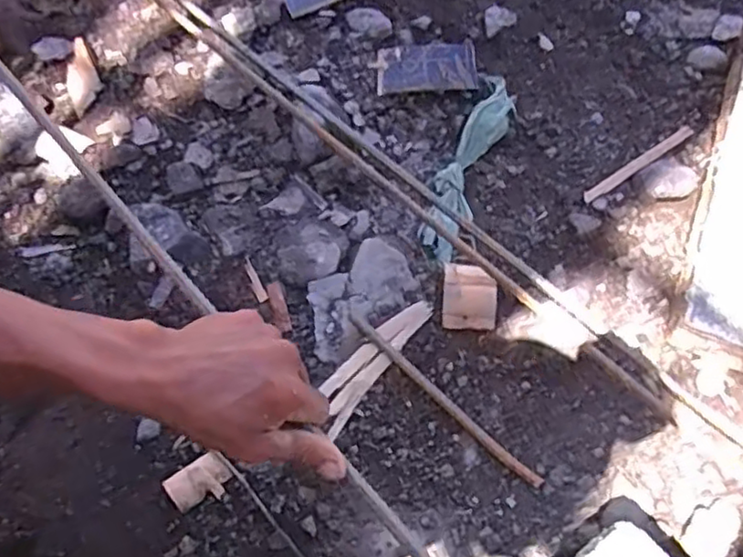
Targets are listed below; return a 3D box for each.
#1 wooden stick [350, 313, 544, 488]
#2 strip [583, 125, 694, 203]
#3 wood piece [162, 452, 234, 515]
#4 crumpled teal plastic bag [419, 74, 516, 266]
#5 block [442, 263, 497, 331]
[{"bbox_3d":[0.067,0.115,0.652,0.241,0.015,0.013,41,67,19],"label":"wooden stick"},{"bbox_3d":[0.320,-0.137,0.792,0.176,0.006,0.014,-32,66,-18],"label":"strip"},{"bbox_3d":[-0.162,0.193,0.623,0.059,0.004,0.040,-27,65,-16],"label":"wood piece"},{"bbox_3d":[0.115,-0.136,0.770,0.053,0.027,0.257,20,62,9],"label":"crumpled teal plastic bag"},{"bbox_3d":[0.103,0.018,0.702,0.054,0.012,0.071,4,66,2],"label":"block"}]

